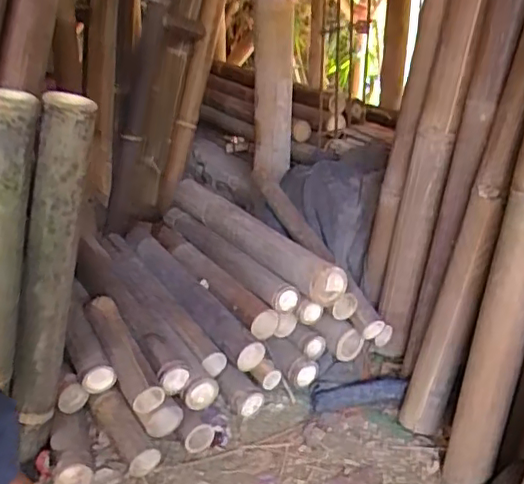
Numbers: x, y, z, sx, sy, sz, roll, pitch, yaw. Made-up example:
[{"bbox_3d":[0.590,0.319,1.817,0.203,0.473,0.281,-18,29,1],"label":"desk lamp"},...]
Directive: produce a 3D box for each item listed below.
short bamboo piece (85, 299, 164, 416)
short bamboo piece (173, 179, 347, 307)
[{"bbox_3d":[-0.247,0.188,1.041,0.061,0.048,0.242,-11,45,-35],"label":"short bamboo piece"},{"bbox_3d":[-0.051,-0.021,1.355,0.084,0.088,0.608,-18,30,-34],"label":"short bamboo piece"}]

